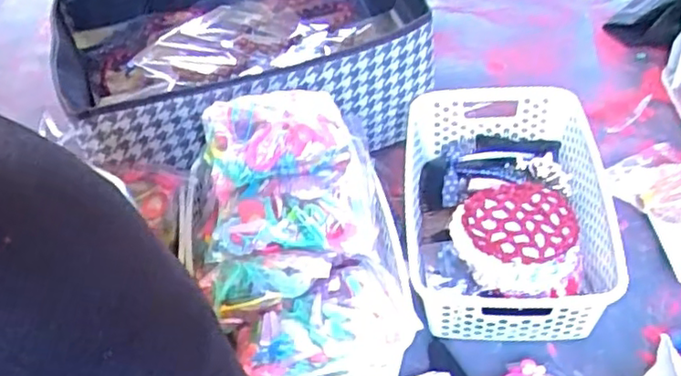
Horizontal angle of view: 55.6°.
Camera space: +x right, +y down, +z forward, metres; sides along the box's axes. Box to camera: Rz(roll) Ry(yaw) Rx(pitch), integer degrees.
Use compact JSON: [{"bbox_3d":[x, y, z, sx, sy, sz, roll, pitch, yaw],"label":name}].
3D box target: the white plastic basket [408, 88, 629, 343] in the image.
[{"bbox_3d":[0.178,0.006,0.666,0.197,0.107,0.283,-1,46,6],"label":"white plastic basket"}]

